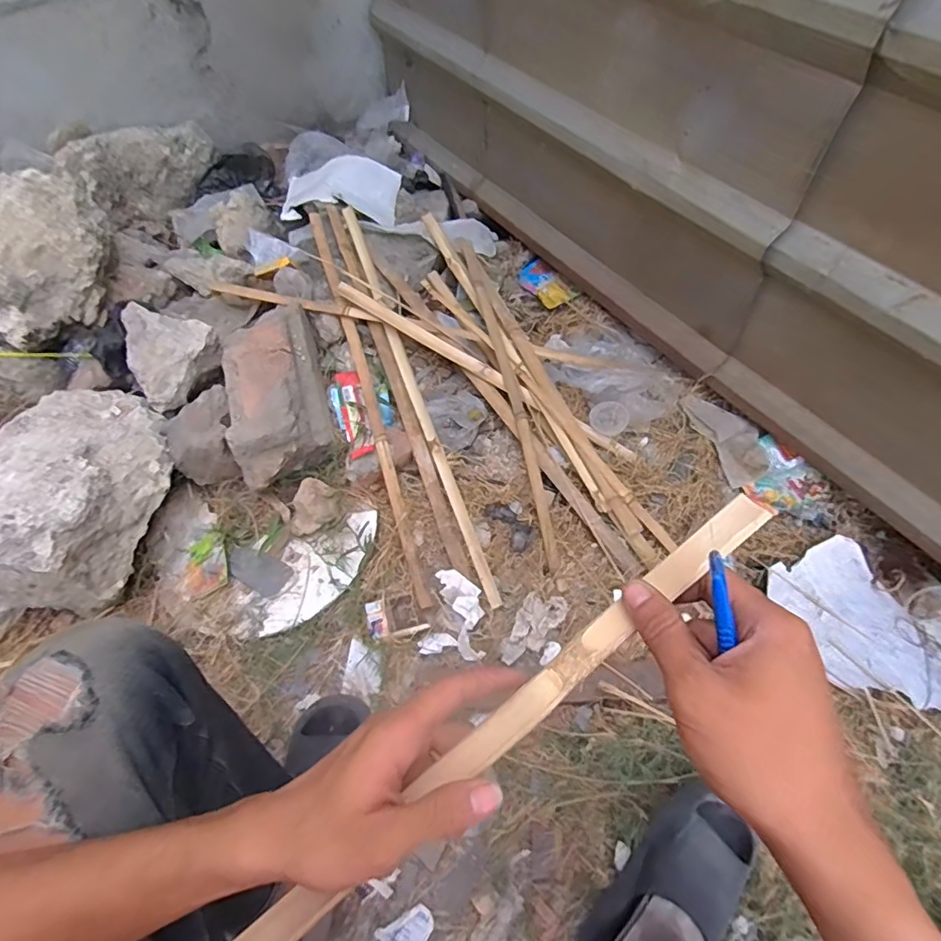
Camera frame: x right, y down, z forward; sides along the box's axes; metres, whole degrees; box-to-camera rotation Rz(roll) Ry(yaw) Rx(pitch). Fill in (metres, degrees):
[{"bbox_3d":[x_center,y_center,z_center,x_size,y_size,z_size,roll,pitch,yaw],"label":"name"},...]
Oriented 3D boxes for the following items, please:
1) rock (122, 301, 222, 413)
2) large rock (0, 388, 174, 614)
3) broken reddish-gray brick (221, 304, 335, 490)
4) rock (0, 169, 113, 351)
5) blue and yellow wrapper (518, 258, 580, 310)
[{"bbox_3d":[-0.573,-0.202,0.988,0.161,0.097,0.162,18,61,13],"label":"rock"},{"bbox_3d":[-0.618,0.015,0.841,0.270,0.161,0.345,16,60,12],"label":"large rock"},{"bbox_3d":[-0.343,-0.136,0.962,0.152,0.129,0.333,-15,59,-6],"label":"broken reddish-gray brick"},{"bbox_3d":[-0.920,-0.412,1.017,0.441,0.182,0.281,11,59,9],"label":"rock"},{"bbox_3d":[0.167,-0.421,1.216,0.079,0.015,0.150,-30,61,-15],"label":"blue and yellow wrapper"}]

